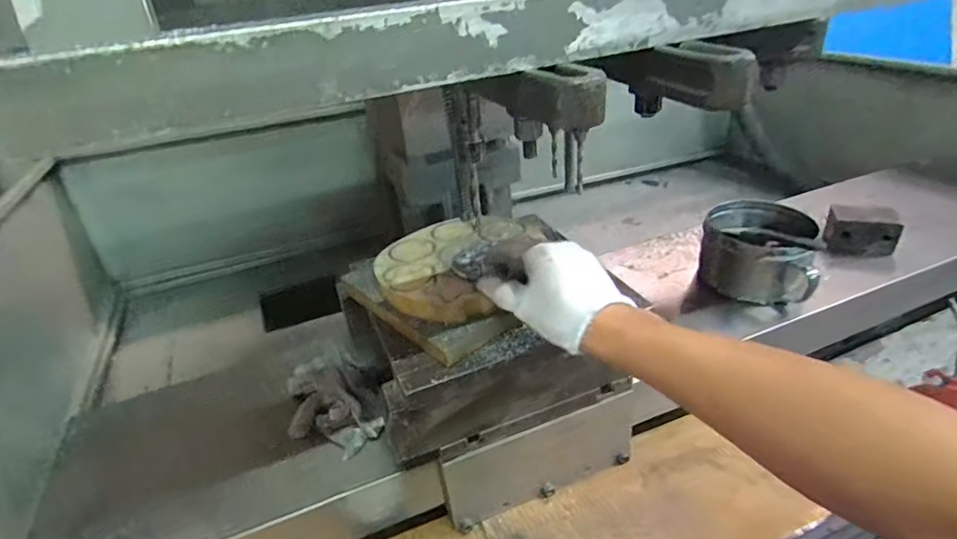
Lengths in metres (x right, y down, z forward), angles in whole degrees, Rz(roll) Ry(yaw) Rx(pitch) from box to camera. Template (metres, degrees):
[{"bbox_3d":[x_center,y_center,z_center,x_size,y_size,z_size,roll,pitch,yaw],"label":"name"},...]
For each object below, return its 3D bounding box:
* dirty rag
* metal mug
[{"bbox_3d":[-0.155,0.133,0.579,0.099,0.043,0.140,-17,32,-16],"label":"dirty rag"},{"bbox_3d":[0.387,-0.032,0.743,0.140,0.083,0.154,13,36,30],"label":"metal mug"}]

